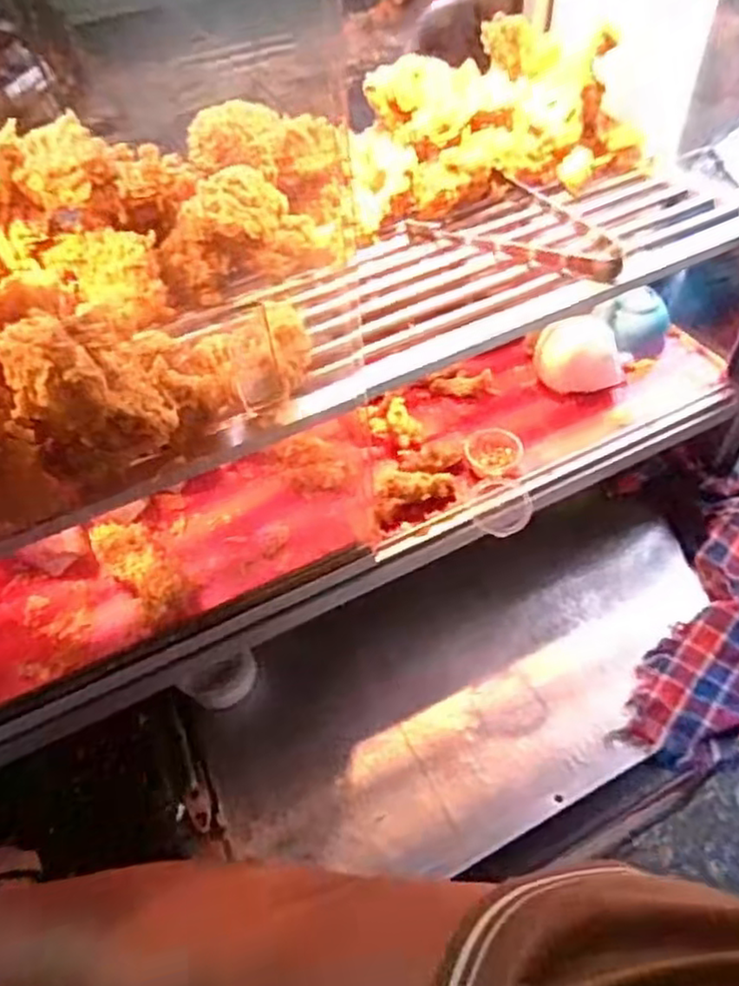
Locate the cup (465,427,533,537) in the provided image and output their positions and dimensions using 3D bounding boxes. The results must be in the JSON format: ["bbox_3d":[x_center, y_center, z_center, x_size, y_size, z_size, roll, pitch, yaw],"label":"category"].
[{"bbox_3d":[0.119,-0.010,0.628,0.051,0.026,0.115,-3,51,3],"label":"cup"}]

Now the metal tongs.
[{"bbox_3d":[0.142,-0.240,0.608,0.209,0.040,0.089,33,61,27],"label":"metal tongs"}]

